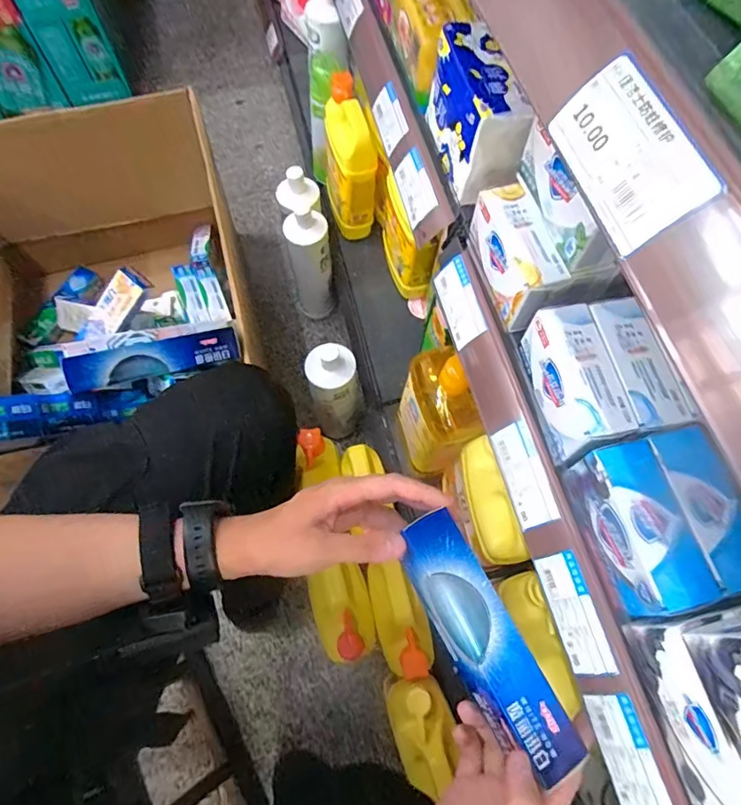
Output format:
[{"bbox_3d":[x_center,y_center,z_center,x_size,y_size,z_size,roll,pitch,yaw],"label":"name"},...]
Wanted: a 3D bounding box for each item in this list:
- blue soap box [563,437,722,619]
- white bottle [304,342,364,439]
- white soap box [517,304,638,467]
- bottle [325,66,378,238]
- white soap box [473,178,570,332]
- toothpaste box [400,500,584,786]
[{"bbox_3d":[0.168,0.081,0.320,0.038,0.059,0.099,-10,68,-5],"label":"blue soap box"},{"bbox_3d":[-0.055,-0.015,0.798,0.077,0.191,0.074,-15,68,-7],"label":"white bottle"},{"bbox_3d":[0.146,-0.014,0.362,0.037,0.052,0.100,-11,68,-6],"label":"white soap box"},{"bbox_3d":[-0.038,-0.423,0.879,0.072,0.229,0.130,-11,68,-6],"label":"bottle"},{"bbox_3d":[0.117,-0.119,0.407,0.040,0.053,0.105,-12,68,-6],"label":"white soap box"},{"bbox_3d":[0.077,0.166,0.351,0.048,0.028,0.173,-27,73,-12],"label":"toothpaste box"}]

